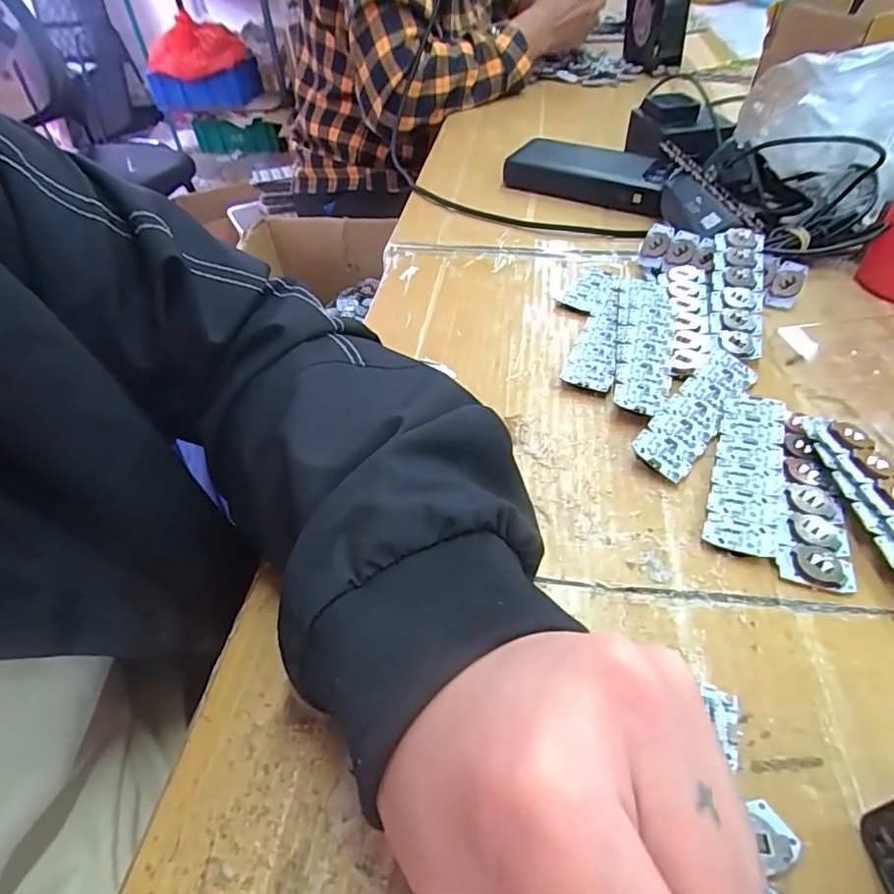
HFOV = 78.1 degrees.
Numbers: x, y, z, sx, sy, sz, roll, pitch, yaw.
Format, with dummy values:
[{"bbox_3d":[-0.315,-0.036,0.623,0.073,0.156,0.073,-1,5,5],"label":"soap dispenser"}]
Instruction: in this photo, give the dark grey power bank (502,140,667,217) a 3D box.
[{"bbox_3d":[0.133,-0.252,0.506,0.144,0.028,0.071,25,52,27],"label":"dark grey power bank"}]

